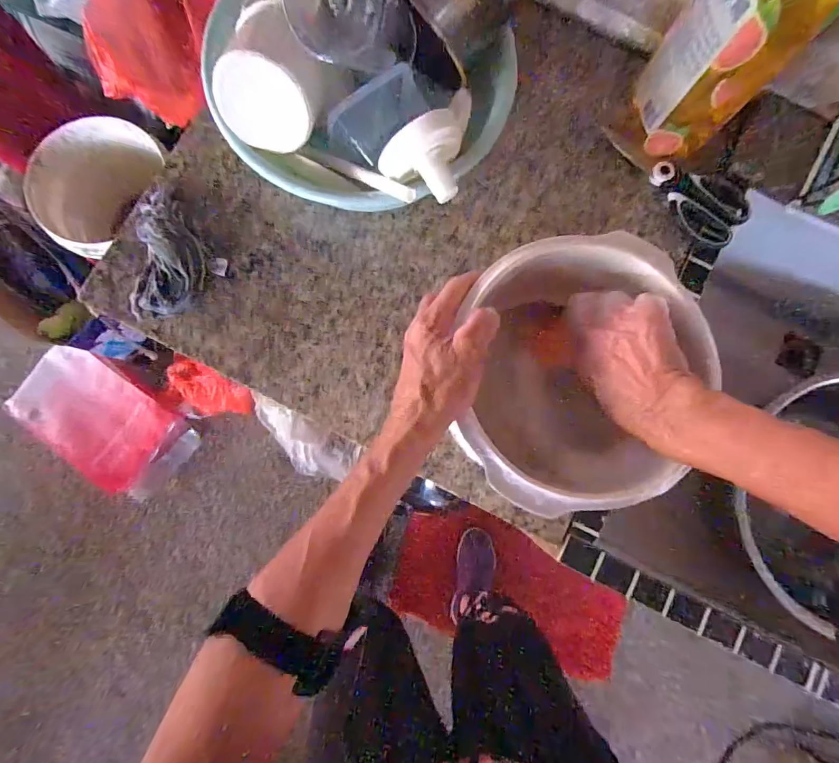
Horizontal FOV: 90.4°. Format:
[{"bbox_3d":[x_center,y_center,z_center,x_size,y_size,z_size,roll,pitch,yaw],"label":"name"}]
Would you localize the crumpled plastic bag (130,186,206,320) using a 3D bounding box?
[{"bbox_3d":[-0.272,-0.145,0.456,0.072,0.052,0.143,1,82,-1],"label":"crumpled plastic bag"}]

